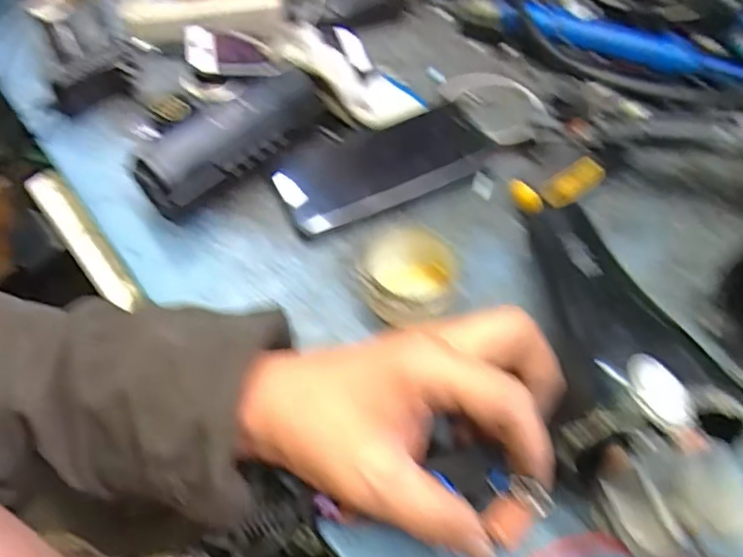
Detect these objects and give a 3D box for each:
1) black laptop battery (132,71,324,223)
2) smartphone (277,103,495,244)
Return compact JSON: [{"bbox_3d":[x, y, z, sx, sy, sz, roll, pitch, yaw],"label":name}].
[{"bbox_3d":[-0.104,-0.105,0.446,0.051,0.050,0.152,34,60,24],"label":"black laptop battery"},{"bbox_3d":[0.007,-0.087,0.446,0.156,0.014,0.087,-23,55,-9],"label":"smartphone"}]

